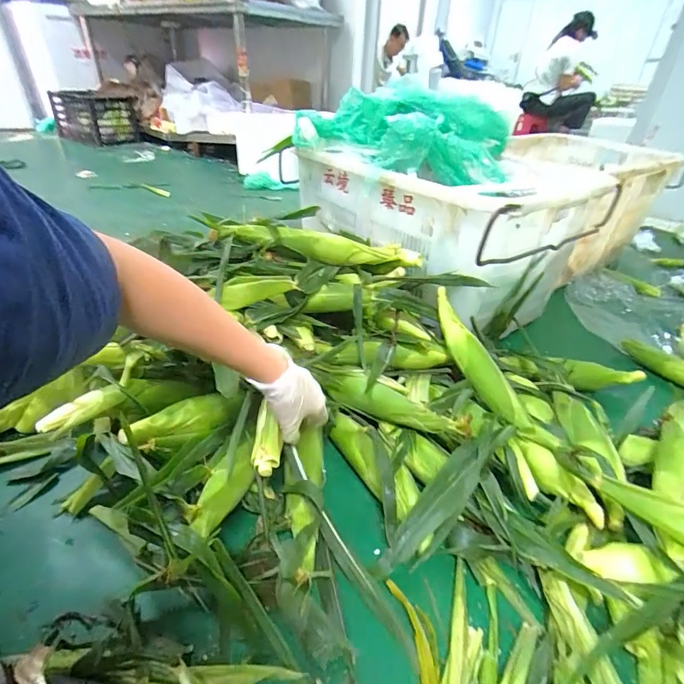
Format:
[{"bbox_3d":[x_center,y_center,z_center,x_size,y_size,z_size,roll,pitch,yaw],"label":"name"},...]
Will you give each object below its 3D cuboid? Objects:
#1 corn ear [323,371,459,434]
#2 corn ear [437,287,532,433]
[{"bbox_3d":[0.073,0.101,0.656,0.248,0.057,0.050,23,39,25],"label":"corn ear"},{"bbox_3d":[0.231,0.028,0.675,0.051,0.051,0.274,-15,62,-22],"label":"corn ear"}]

